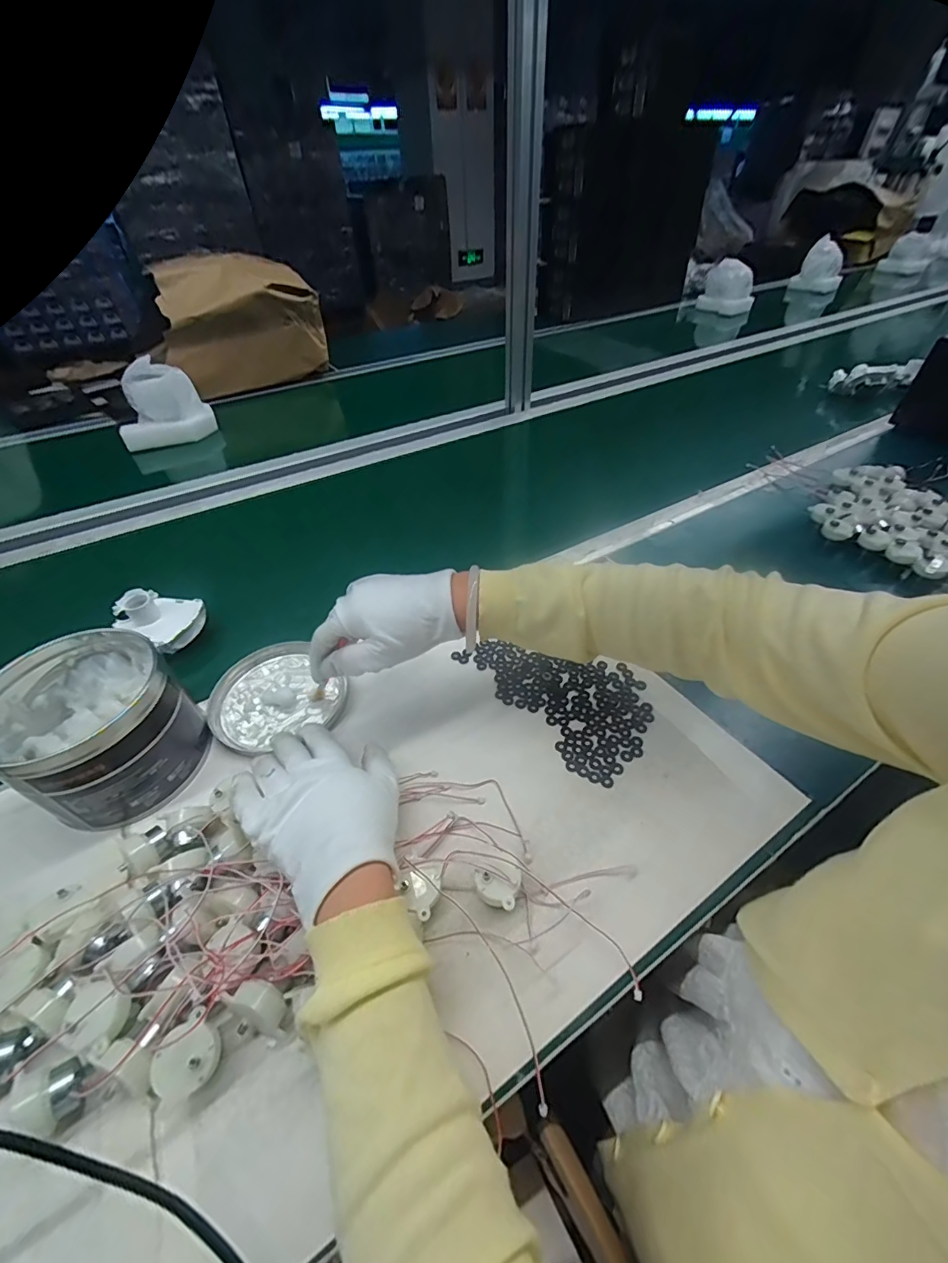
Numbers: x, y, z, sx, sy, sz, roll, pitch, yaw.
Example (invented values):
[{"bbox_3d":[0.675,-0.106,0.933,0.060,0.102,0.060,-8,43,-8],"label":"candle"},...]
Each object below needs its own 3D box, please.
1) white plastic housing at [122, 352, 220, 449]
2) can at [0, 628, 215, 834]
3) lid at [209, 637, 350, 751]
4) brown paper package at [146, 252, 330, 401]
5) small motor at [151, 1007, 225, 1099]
[{"bbox_3d":[-0.600,-0.432,0.901,0.152,0.132,0.094,-15,46,-12],"label":"white plastic housing"},{"bbox_3d":[-0.311,0.079,0.390,0.136,0.102,0.125,-2,45,2],"label":"can"},{"bbox_3d":[-0.196,0.065,0.460,0.114,0.015,0.125,-2,45,2],"label":"lid"},{"bbox_3d":[-0.533,-0.690,1.079,0.353,0.251,0.152,-20,47,-16],"label":"brown paper package"},{"bbox_3d":[-0.161,0.243,0.267,0.030,0.029,0.034,-28,50,-23],"label":"small motor"}]

